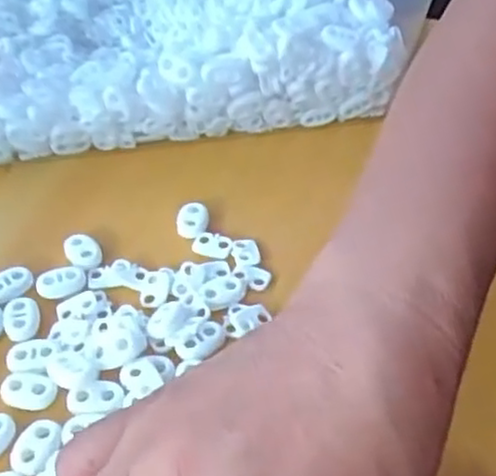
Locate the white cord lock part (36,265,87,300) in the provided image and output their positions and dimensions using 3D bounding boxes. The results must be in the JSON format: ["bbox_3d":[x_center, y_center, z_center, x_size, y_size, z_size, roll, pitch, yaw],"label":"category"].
[{"bbox_3d":[-0.086,0.019,0.325,0.022,0.005,0.014,-23,48,-19],"label":"white cord lock part"}]

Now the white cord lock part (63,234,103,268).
[{"bbox_3d":[-0.079,0.006,0.339,0.014,0.004,0.023,-27,49,-22],"label":"white cord lock part"}]

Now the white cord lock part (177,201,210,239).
[{"bbox_3d":[-0.028,-0.009,0.354,0.016,0.007,0.019,-3,44,0],"label":"white cord lock part"}]

